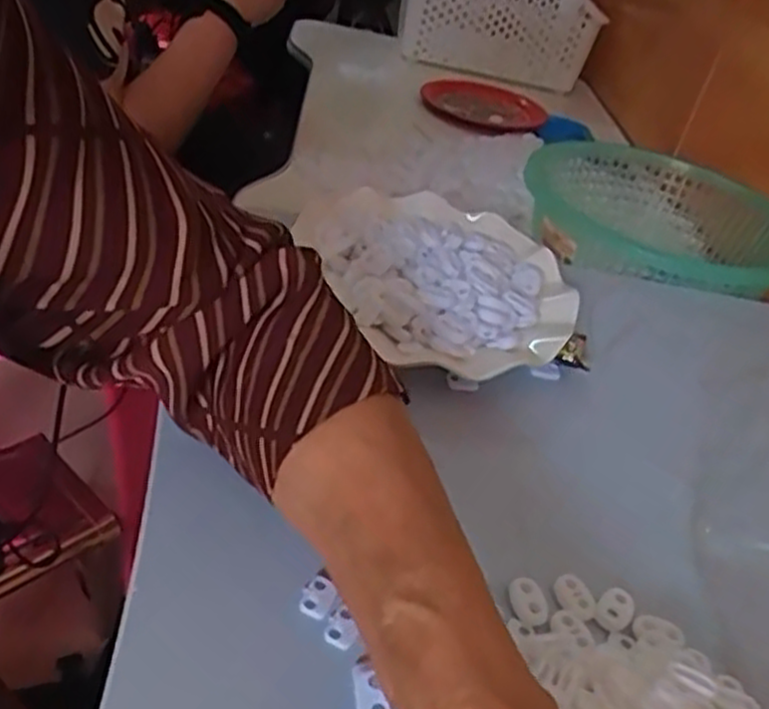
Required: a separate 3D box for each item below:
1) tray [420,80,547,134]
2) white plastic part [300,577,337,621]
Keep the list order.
[{"bbox_3d":[0.126,-0.334,1.068,0.166,0.030,0.146,-22,48,-40],"label":"tray"},{"bbox_3d":[-0.027,0.100,0.321,0.013,0.005,0.017,20,36,9],"label":"white plastic part"}]

